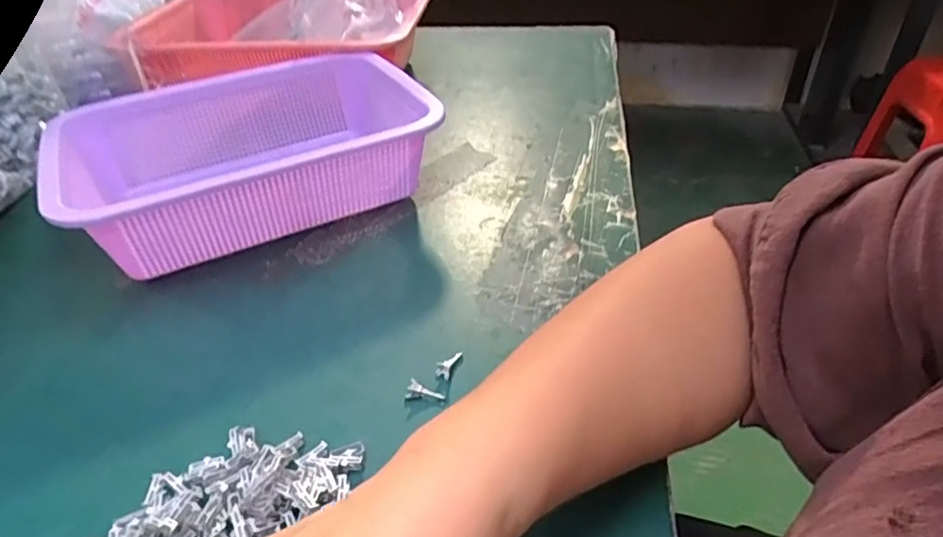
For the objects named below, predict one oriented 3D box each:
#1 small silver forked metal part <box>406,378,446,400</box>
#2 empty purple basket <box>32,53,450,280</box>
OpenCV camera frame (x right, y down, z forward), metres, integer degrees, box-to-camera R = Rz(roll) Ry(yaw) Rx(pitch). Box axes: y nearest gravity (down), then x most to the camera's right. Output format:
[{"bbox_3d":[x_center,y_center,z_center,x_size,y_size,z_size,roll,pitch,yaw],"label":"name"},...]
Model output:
[{"bbox_3d":[-0.024,0.065,0.322,0.020,0.008,0.006,16,38,-1],"label":"small silver forked metal part"},{"bbox_3d":[-0.164,-0.082,0.463,0.252,0.080,0.176,-19,41,-22],"label":"empty purple basket"}]

